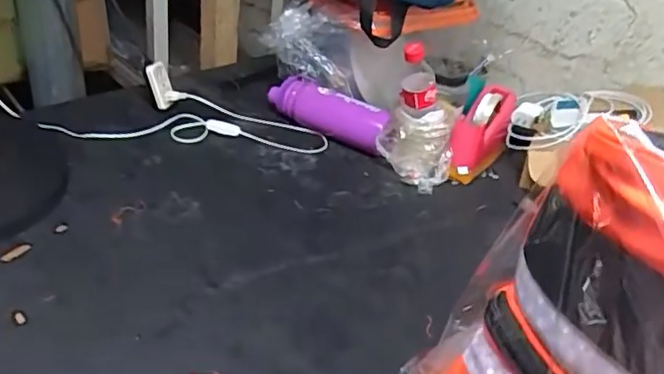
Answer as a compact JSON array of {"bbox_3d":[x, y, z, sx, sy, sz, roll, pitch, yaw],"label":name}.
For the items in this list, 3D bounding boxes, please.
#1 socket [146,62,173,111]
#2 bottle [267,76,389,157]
[{"bbox_3d":[-0.303,-0.178,1.047,0.031,0.080,0.027,-18,19,-32],"label":"socket"},{"bbox_3d":[-0.008,-0.128,1.063,0.230,0.074,0.065,29,40,28],"label":"bottle"}]

